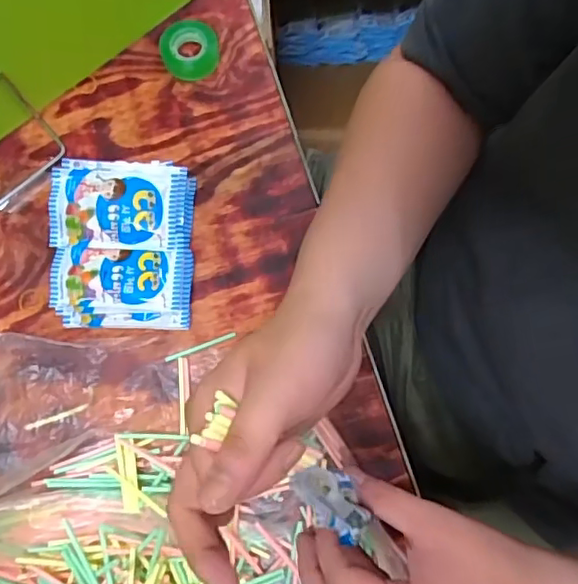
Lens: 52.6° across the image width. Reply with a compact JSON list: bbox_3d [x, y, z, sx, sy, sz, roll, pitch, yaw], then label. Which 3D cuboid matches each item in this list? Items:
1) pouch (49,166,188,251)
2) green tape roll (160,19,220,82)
[{"bbox_3d":[-0.141,-0.071,0.479,0.108,0.012,0.069,2,86,-2],"label":"pouch"},{"bbox_3d":[-0.092,-0.226,0.536,0.050,0.020,0.059,-4,77,-1],"label":"green tape roll"}]

